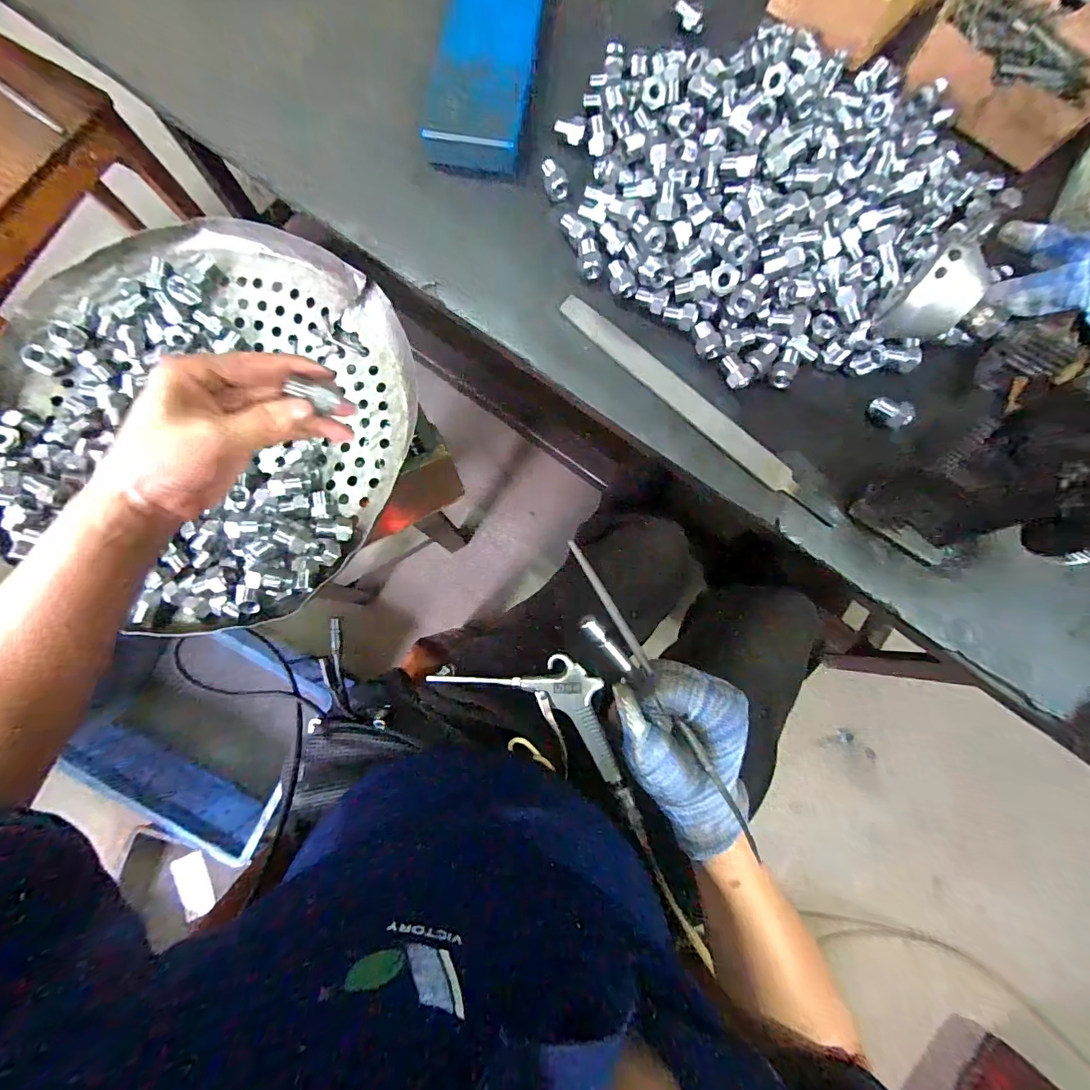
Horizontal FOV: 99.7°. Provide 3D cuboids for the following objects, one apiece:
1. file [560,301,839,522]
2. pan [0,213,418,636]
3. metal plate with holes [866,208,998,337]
[{"bbox_3d":[0.129,-0.121,0.402,0.292,0.004,0.020,42,101,6],"label":"file"},{"bbox_3d":[-0.327,-0.125,0.432,0.393,0.048,0.370,30,81,3],"label":"pan"},{"bbox_3d":[0.205,-0.132,0.238,0.040,0.043,0.035,-44,85,-8],"label":"metal plate with holes"}]

